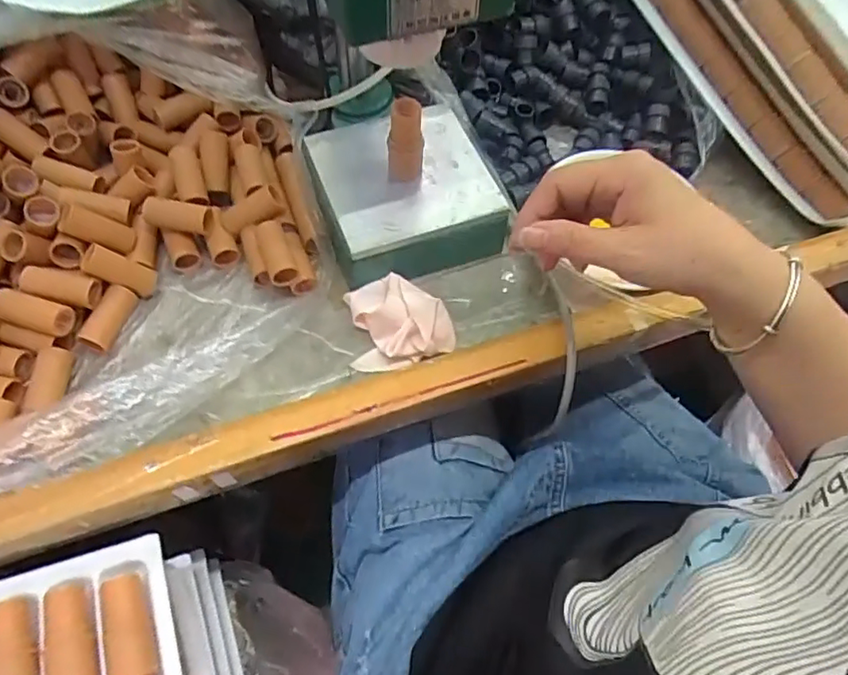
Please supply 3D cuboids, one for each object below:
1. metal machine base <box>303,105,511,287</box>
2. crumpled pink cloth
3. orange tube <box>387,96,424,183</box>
[{"bbox_3d":[-0.015,-0.110,0.464,0.123,0.045,0.124,-18,64,-13],"label":"metal machine base"},{"bbox_3d":[-0.016,-0.013,0.429,0.072,0.027,0.066,-2,61,-4],"label":"crumpled pink cloth"},{"bbox_3d":[-0.013,-0.136,0.425,0.024,0.060,0.020,5,61,-1],"label":"orange tube"}]

